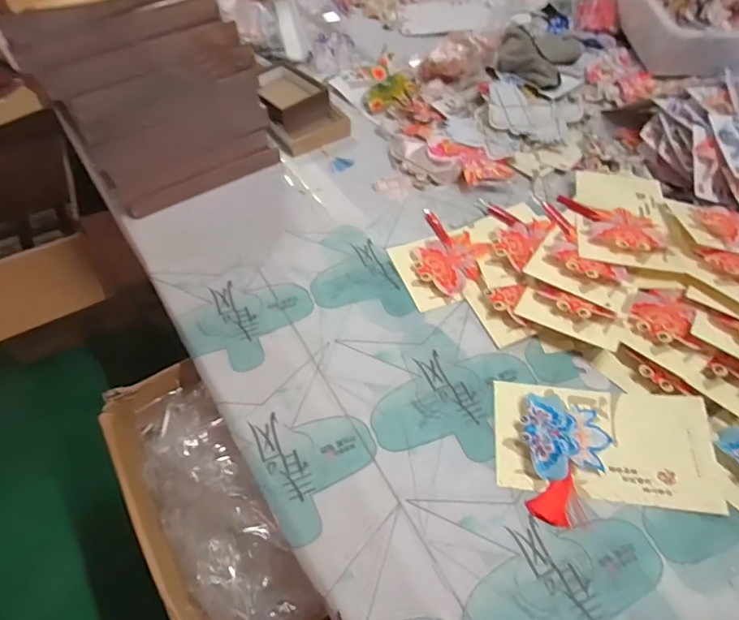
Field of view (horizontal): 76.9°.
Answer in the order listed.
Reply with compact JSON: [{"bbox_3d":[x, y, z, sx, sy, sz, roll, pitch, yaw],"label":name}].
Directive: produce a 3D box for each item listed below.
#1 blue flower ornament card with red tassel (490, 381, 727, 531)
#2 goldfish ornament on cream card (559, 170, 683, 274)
[{"bbox_3d":[0.358,0.210,0.701,0.320,0.020,0.201,5,55,2],"label":"blue flower ornament card with red tassel"},{"bbox_3d":[0.501,-0.196,0.946,0.205,0.040,0.342,8,41,13],"label":"goldfish ornament on cream card"}]

